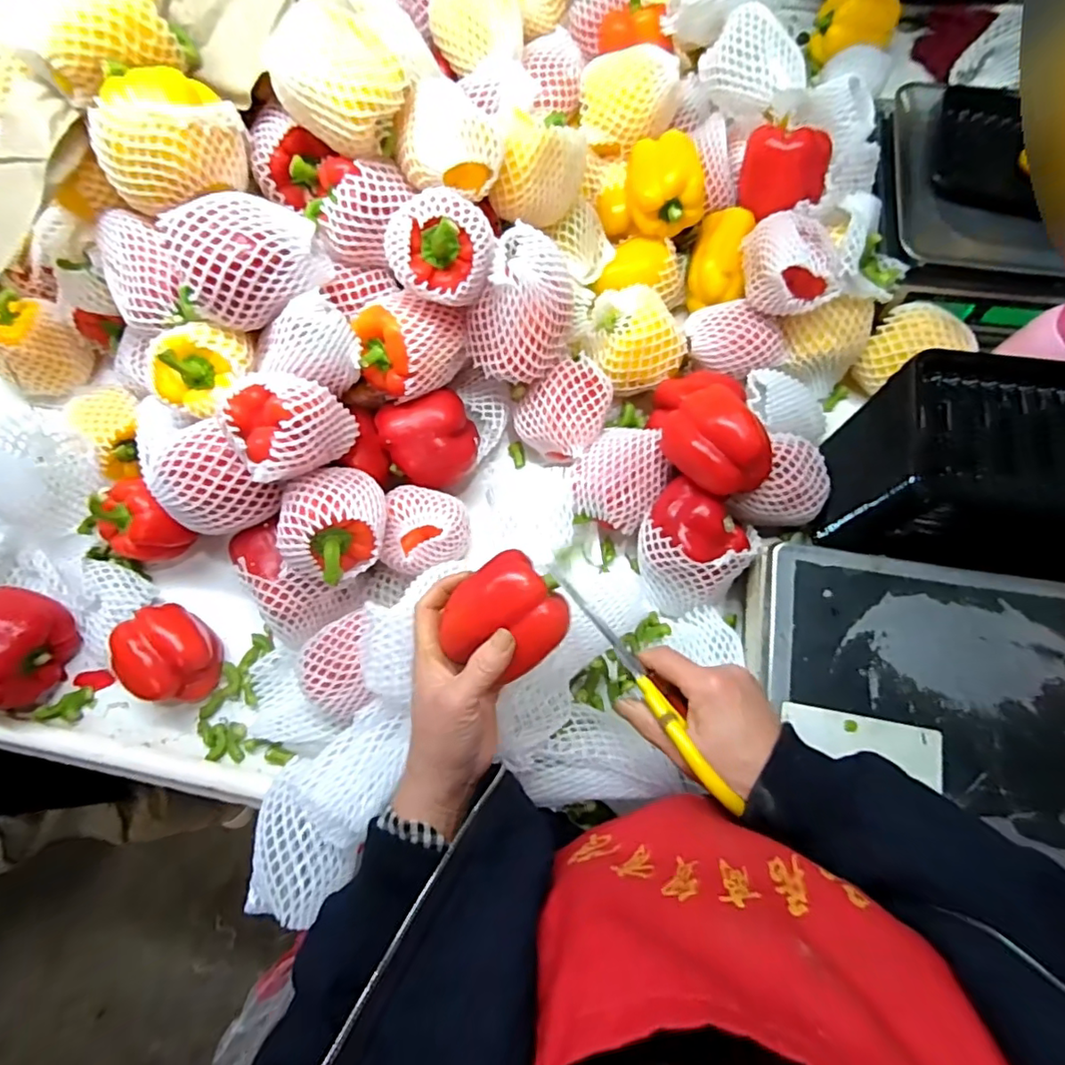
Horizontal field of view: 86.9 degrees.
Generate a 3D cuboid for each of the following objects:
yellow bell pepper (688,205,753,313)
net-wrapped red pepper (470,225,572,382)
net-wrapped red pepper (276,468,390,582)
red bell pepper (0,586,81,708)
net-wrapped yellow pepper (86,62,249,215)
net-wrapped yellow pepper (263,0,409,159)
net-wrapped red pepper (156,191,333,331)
[{"bbox_3d":[0.213,-0.306,0.639,0.066,0.061,0.105,9,91,23],"label":"yellow bell pepper"},{"bbox_3d":[-0.011,-0.219,0.540,0.085,0.133,0.091,24,41,30],"label":"net-wrapped red pepper"},{"bbox_3d":[-0.172,-0.009,0.494,0.082,0.075,0.098,16,75,5],"label":"net-wrapped red pepper"},{"bbox_3d":[-0.509,0.108,0.547,0.079,0.076,0.103,17,75,5],"label":"red bell pepper"},{"bbox_3d":[-0.311,-0.334,0.473,0.095,0.085,0.099,8,74,3],"label":"net-wrapped yellow pepper"},{"bbox_3d":[-0.161,-0.381,0.469,0.105,0.073,0.103,-21,75,-5],"label":"net-wrapped yellow pepper"},{"bbox_3d":[-0.241,-0.236,0.485,0.117,0.074,0.078,-24,75,-6],"label":"net-wrapped red pepper"}]

